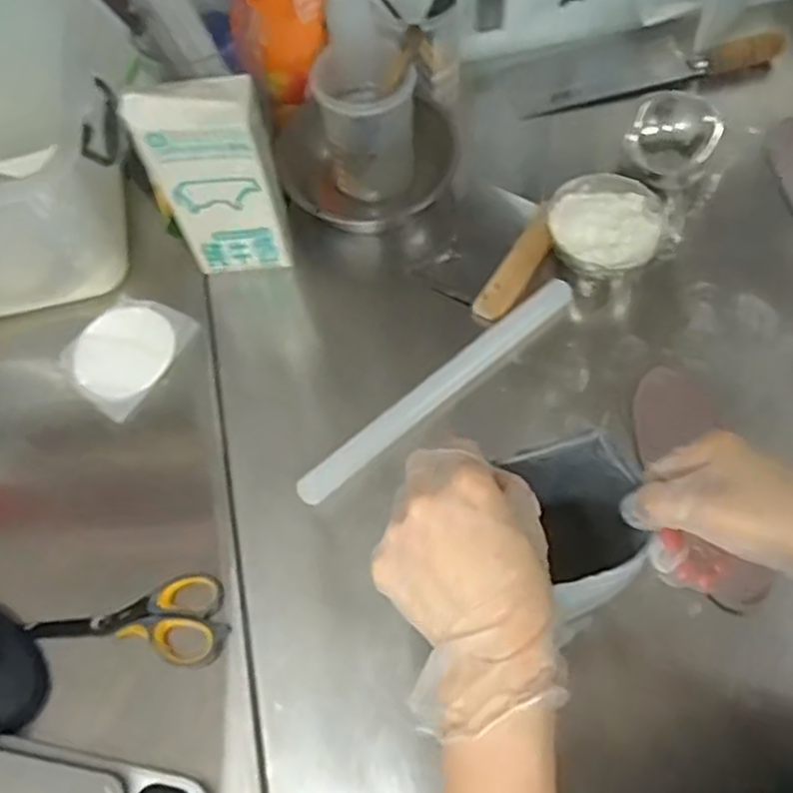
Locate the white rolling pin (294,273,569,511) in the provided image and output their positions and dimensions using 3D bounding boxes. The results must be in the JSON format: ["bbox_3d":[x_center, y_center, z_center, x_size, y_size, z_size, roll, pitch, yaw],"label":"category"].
[{"bbox_3d":[0.041,-0.010,0.698,0.323,0.019,0.026,-38,68,-14],"label":"white rolling pin"}]

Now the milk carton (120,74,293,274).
[{"bbox_3d":[-0.164,-0.201,0.695,0.111,0.190,0.078,-16,65,-4],"label":"milk carton"}]

